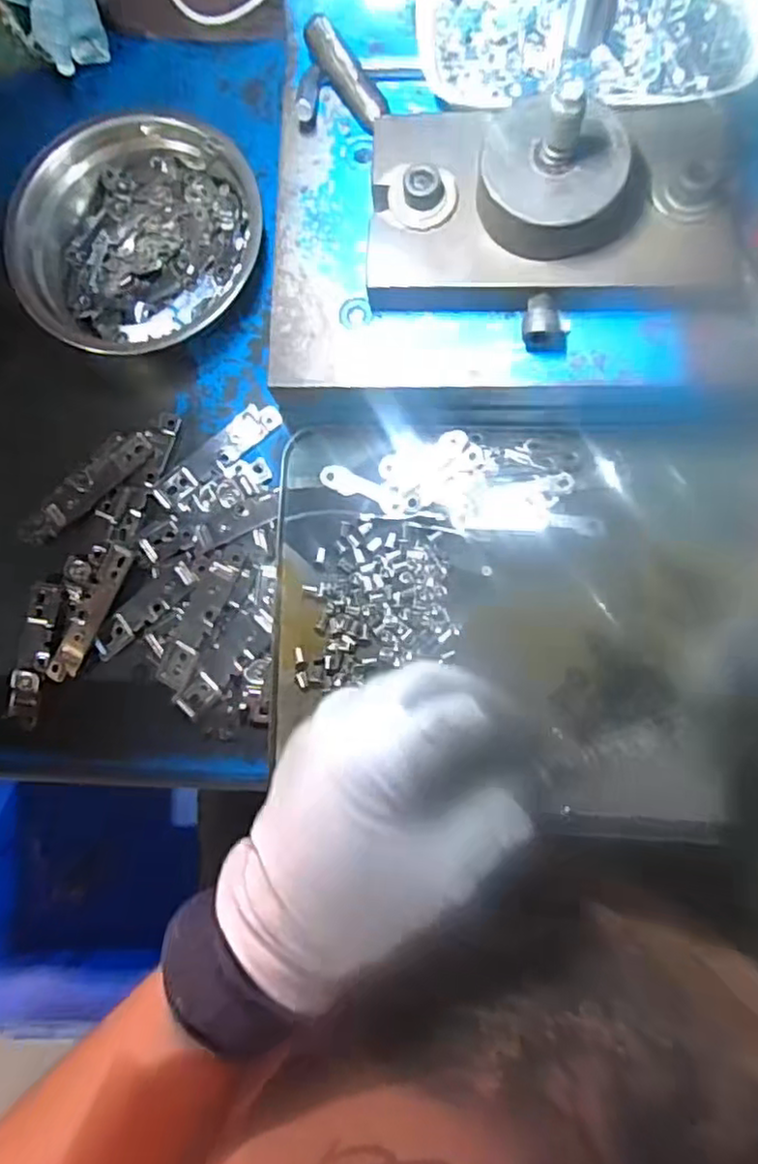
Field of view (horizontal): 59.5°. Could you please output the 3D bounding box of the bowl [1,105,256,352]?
[{"bbox_3d":[-0.143,-0.200,0.388,0.123,0.040,0.135,26,86,6],"label":"bowl"}]

